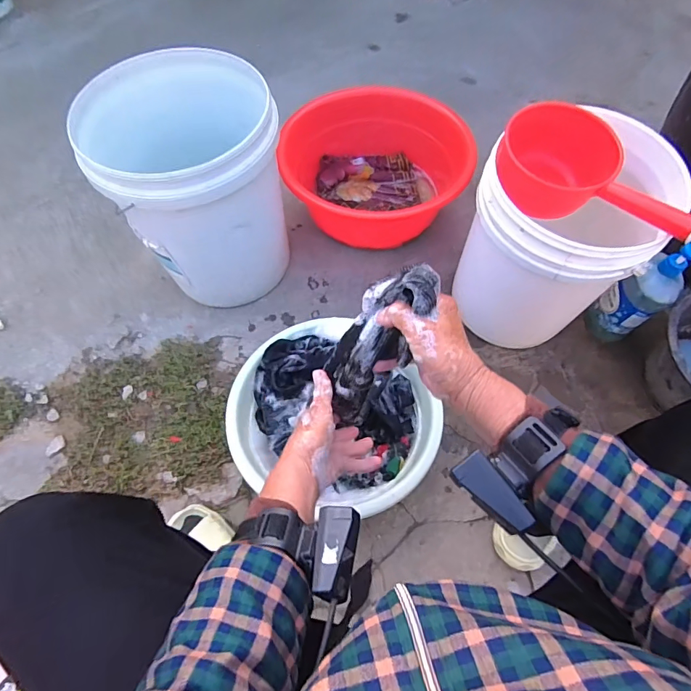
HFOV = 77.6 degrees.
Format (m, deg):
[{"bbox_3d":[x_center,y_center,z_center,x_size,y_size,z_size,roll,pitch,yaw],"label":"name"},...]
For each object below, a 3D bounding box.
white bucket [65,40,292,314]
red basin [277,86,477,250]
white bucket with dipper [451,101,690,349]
[{"bbox_3d":[-0.291,-0.325,0.882,0.318,0.391,0.373,-19,64,-10],"label":"white bucket"},{"bbox_3d":[0.079,-0.422,1.022,0.415,0.166,0.350,6,63,6],"label":"red basin"},{"bbox_3d":[0.369,-0.183,0.790,0.281,0.377,0.266,0,64,0],"label":"white bucket with dipper"}]

